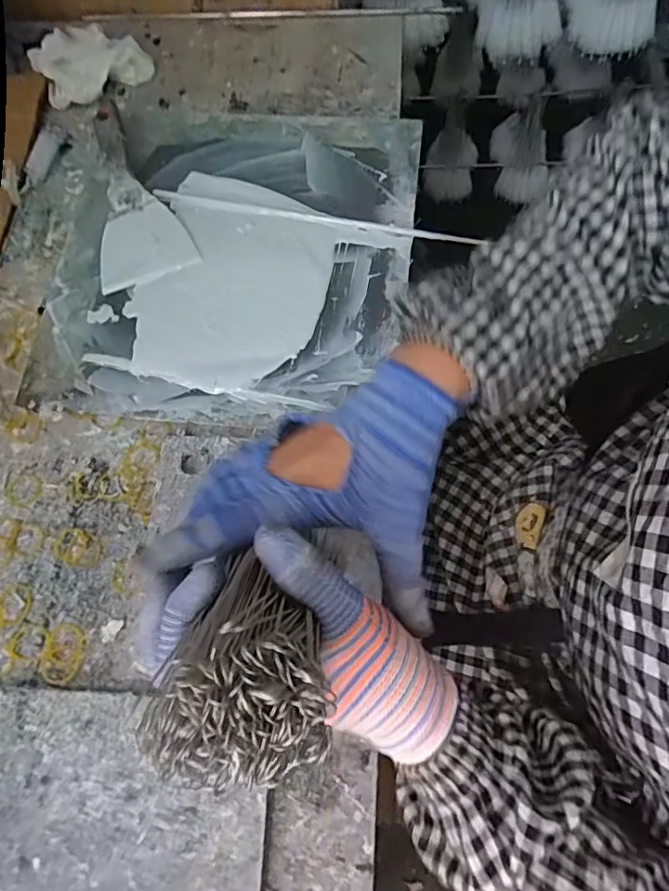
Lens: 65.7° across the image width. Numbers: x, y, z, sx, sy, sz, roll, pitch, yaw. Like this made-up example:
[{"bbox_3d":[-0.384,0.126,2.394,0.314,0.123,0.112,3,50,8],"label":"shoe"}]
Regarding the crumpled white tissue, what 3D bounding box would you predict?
[{"bbox_3d":[-0.274,-0.432,0.578,0.115,0.032,0.092,-30,74,-8],"label":"crumpled white tissue"}]

